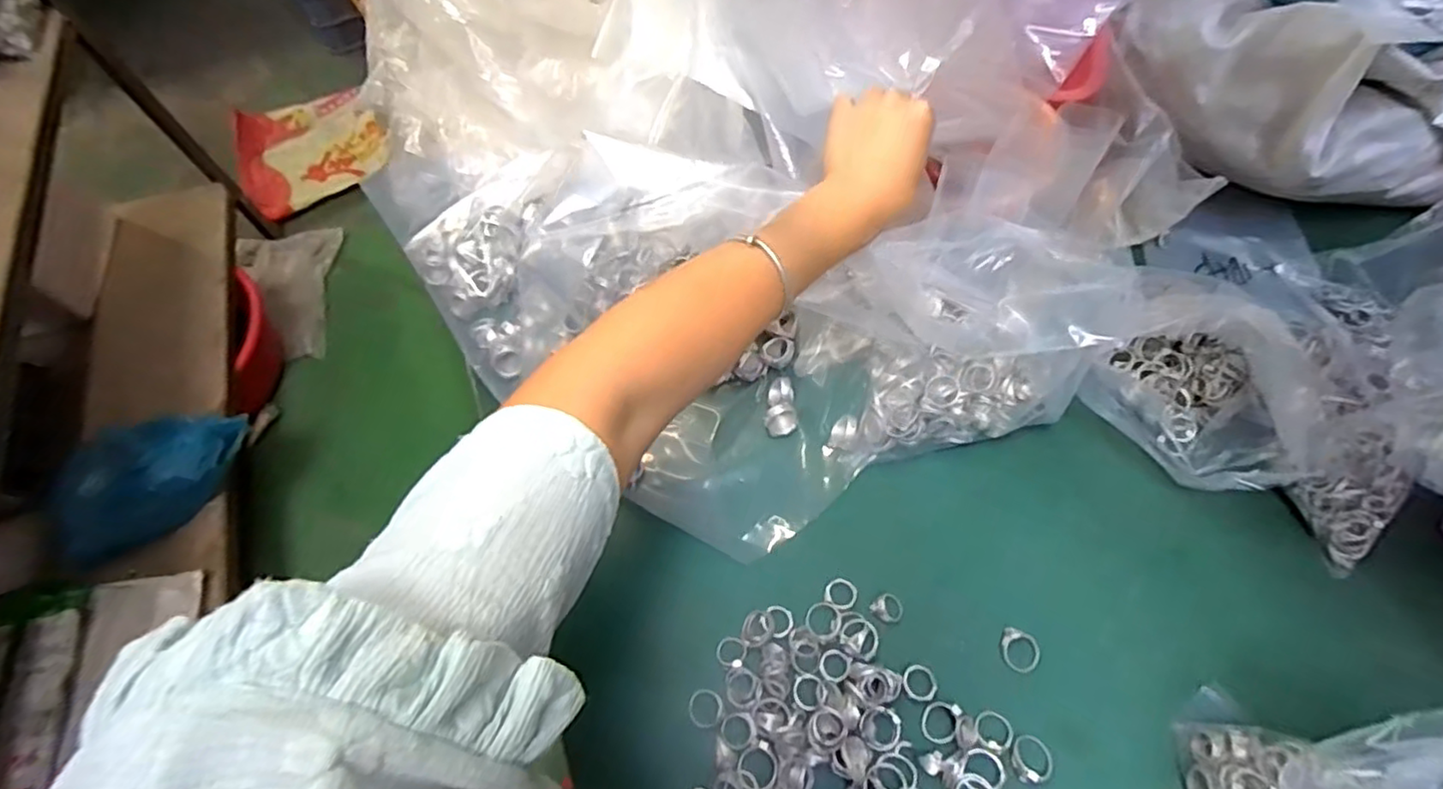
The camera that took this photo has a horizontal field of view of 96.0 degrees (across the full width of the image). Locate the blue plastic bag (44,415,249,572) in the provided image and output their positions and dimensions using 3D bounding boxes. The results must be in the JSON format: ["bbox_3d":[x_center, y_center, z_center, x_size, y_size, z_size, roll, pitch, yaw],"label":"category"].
[{"bbox_3d":[-0.910,0.133,1.032,0.196,0.087,0.278,20,65,12],"label":"blue plastic bag"}]

